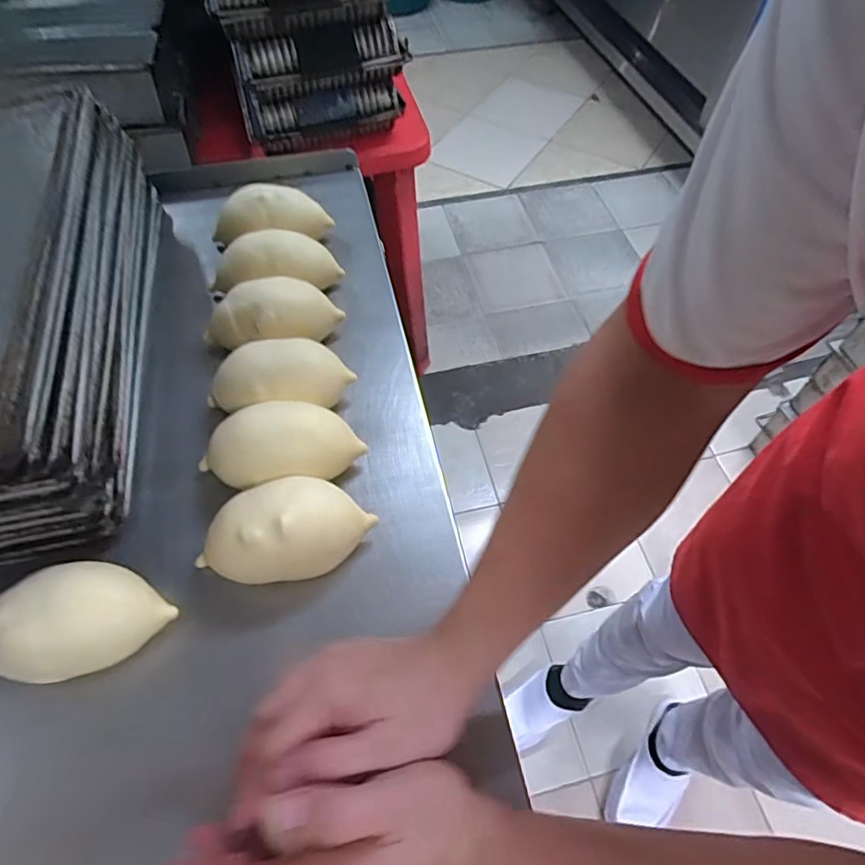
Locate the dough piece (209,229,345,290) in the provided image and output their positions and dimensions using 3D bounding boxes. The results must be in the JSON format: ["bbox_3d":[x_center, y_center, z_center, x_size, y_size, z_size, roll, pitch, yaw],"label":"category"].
[{"bbox_3d":[-0.170,-0.181,0.591,0.140,0.051,0.066,-11,58,-7],"label":"dough piece"}]

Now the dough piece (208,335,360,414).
[{"bbox_3d":[-0.141,-0.047,0.504,0.133,0.051,0.067,-10,58,-7],"label":"dough piece"}]

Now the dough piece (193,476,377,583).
[{"bbox_3d":[-0.110,0.075,0.420,0.126,0.064,0.073,-12,58,-8],"label":"dough piece"}]

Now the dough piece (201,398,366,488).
[{"bbox_3d":[-0.121,0.012,0.460,0.119,0.065,0.068,-11,58,-7],"label":"dough piece"}]

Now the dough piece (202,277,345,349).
[{"bbox_3d":[-0.160,-0.113,0.549,0.137,0.055,0.073,-16,59,-10],"label":"dough piece"}]

